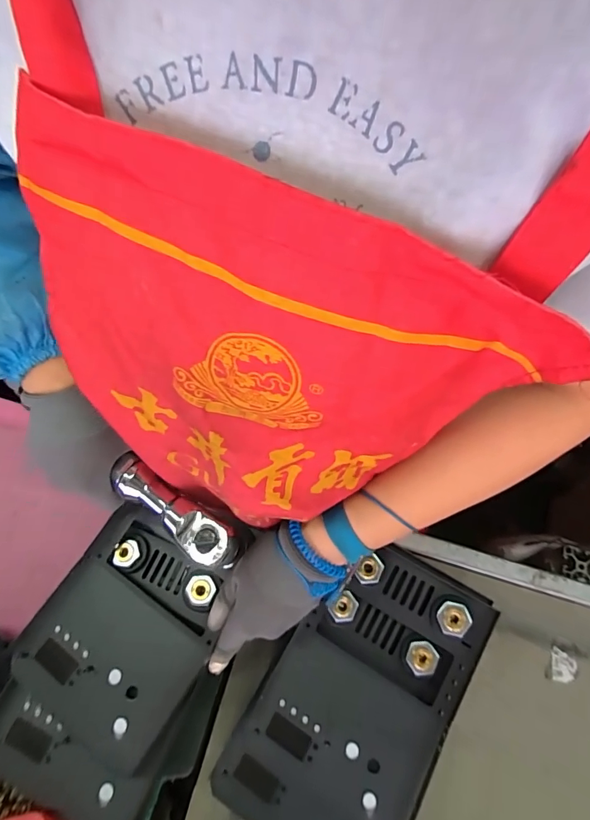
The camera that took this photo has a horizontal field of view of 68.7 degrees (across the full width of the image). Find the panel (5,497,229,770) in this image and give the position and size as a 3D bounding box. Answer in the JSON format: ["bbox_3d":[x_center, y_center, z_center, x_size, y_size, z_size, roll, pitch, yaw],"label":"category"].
[{"bbox_3d":[-0.148,0.196,0.388,0.148,0.029,0.176,27,68,12],"label":"panel"}]

